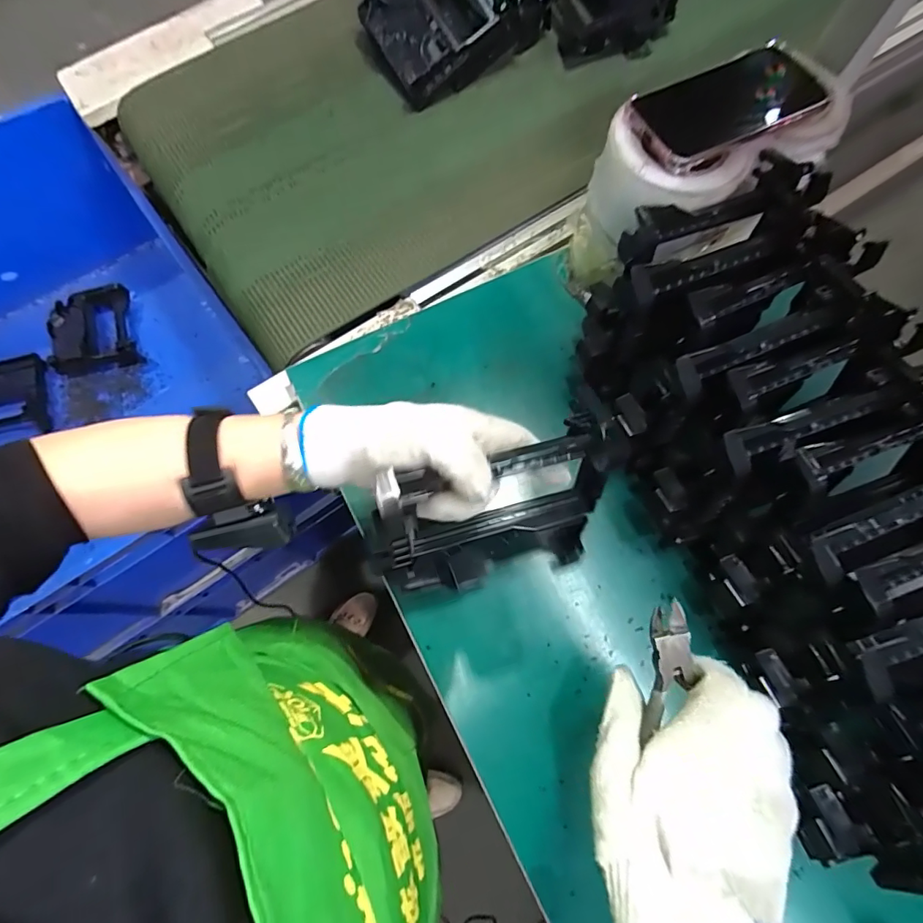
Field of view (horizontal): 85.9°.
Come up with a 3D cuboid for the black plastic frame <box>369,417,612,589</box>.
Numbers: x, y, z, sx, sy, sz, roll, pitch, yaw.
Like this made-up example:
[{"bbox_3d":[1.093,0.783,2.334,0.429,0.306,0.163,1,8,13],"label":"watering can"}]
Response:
[{"bbox_3d":[0.022,0.041,0.395,0.176,0.163,0.045,-19,46,-4],"label":"black plastic frame"}]

